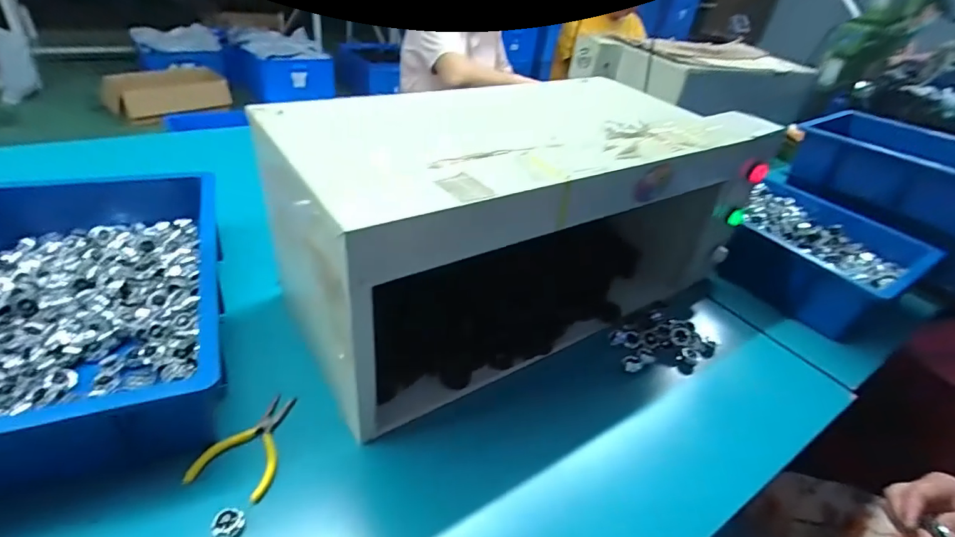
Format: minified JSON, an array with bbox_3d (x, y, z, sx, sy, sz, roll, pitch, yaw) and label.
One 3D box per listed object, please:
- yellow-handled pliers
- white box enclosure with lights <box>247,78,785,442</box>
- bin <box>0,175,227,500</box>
[{"bbox_3d":[-0.238,0.184,0.513,0.076,0.013,0.116,13,37,7],"label":"yellow-handled pliers"},{"bbox_3d":[0.072,-0.072,0.688,0.637,0.289,0.290,-16,43,-29],"label":"white box enclosure with lights"},{"bbox_3d":[-0.481,0.039,0.571,0.321,0.114,0.476,-10,40,-23],"label":"bin"}]

